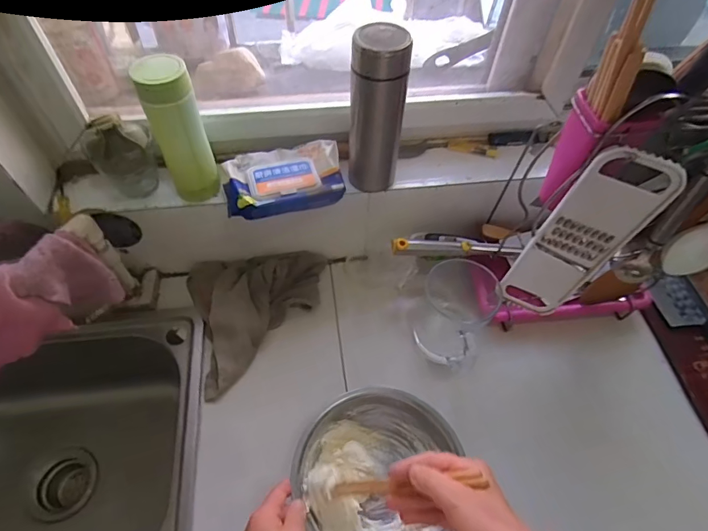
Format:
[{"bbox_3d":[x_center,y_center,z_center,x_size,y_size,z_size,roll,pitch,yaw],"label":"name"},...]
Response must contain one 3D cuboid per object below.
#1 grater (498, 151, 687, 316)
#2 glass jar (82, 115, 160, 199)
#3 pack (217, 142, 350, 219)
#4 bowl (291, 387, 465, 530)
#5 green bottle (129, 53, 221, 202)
[{"bbox_3d":[0.259,-0.024,0.492,0.093,0.270,0.017,18,57,10],"label":"grater"},{"bbox_3d":[-0.312,-0.149,0.578,0.074,0.124,0.082,-30,62,-21],"label":"glass jar"},{"bbox_3d":[-0.100,-0.125,0.610,0.166,0.033,0.105,-16,58,-13],"label":"pack"},{"bbox_3d":[0.026,0.263,0.526,0.181,0.079,0.199,1,56,-2],"label":"bowl"},{"bbox_3d":[-0.223,-0.170,0.551,0.061,0.185,0.064,-17,58,-13],"label":"green bottle"}]

